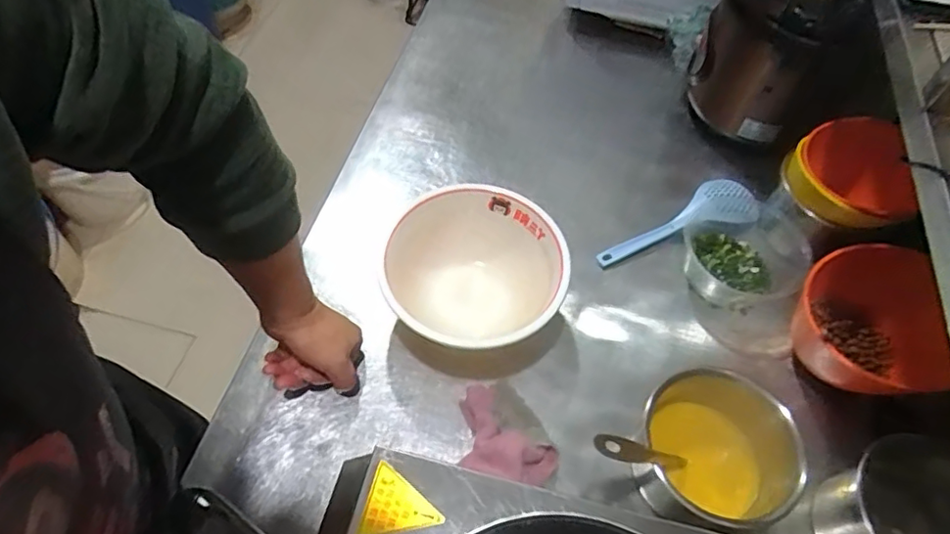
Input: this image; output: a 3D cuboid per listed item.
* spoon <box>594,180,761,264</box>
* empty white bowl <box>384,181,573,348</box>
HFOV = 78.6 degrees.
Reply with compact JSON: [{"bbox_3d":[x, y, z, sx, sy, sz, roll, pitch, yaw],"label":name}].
[{"bbox_3d":[0.258,-0.059,0.743,0.229,0.035,0.075,-22,61,-17],"label":"spoon"},{"bbox_3d":[-0.003,0.016,0.643,0.189,0.100,0.186,2,57,-3],"label":"empty white bowl"}]

